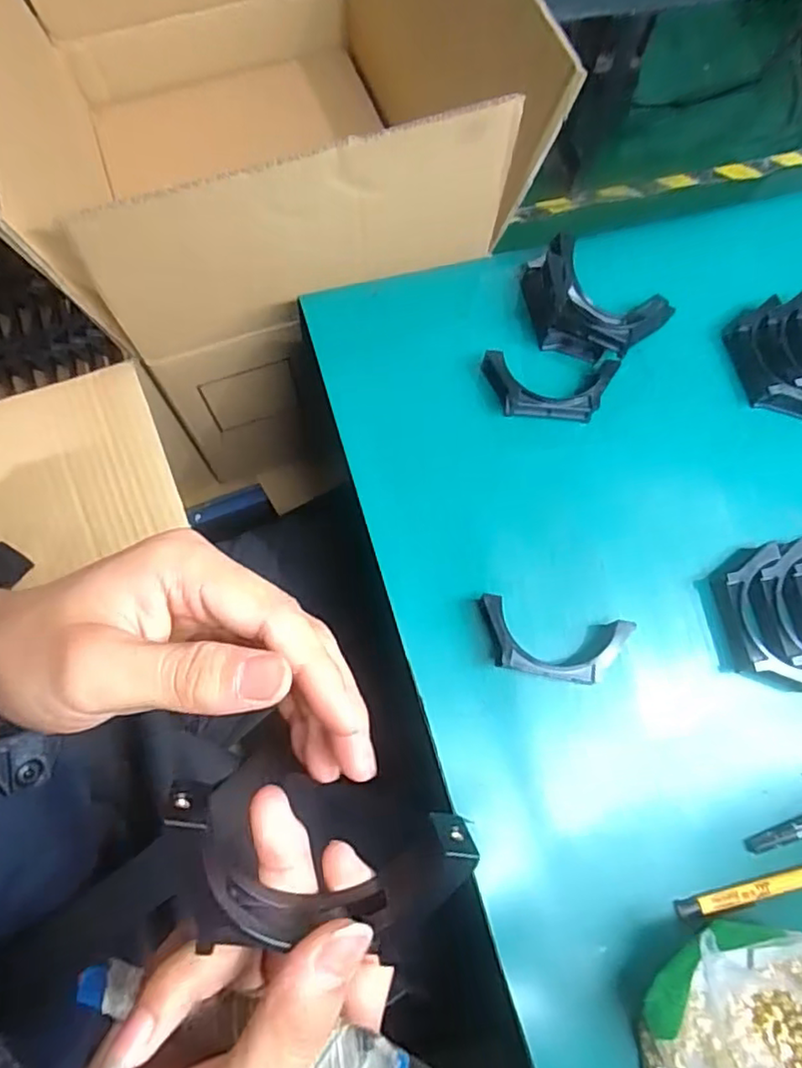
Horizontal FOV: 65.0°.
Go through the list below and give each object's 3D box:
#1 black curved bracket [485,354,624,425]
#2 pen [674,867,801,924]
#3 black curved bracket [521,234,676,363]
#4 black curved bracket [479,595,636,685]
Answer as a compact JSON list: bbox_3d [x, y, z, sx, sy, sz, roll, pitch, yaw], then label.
[{"bbox_3d":[0.102,-0.101,0.433,0.091,0.021,0.039,3,73,-1],"label":"black curved bracket"},{"bbox_3d":[0.223,0.197,0.357,0.137,0.009,0.012,-12,73,-6],"label":"pen"},{"bbox_3d":[0.130,-0.161,0.444,0.105,0.044,0.066,32,74,8],"label":"black curved bracket"},{"bbox_3d":[0.094,0.067,0.385,0.095,0.017,0.042,10,73,1],"label":"black curved bracket"}]

